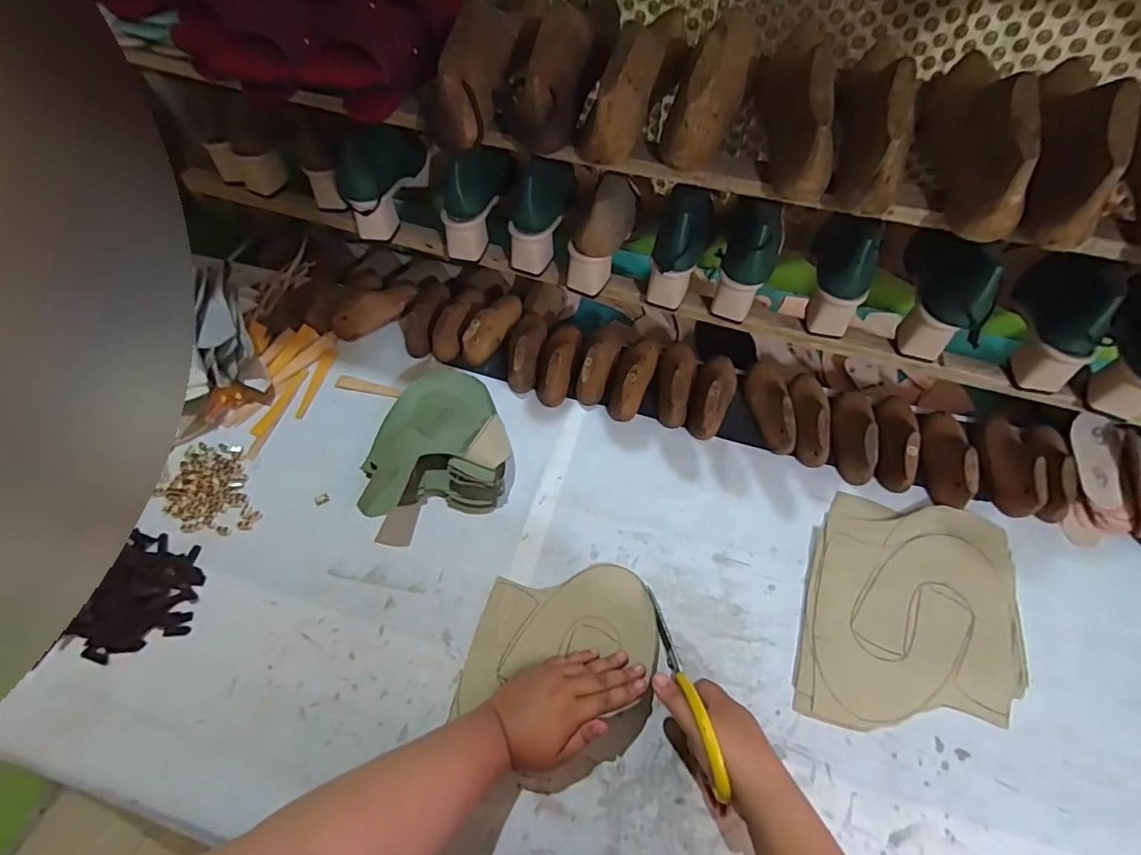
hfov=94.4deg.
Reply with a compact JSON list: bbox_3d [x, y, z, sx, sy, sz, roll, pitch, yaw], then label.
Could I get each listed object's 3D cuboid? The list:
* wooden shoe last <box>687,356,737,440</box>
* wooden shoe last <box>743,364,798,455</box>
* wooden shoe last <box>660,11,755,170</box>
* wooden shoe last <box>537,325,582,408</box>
[{"bbox_3d":[0.194,-0.049,0.713,0.051,0.051,0.132,18,63,12],"label":"wooden shoe last"},{"bbox_3d":[0.267,-0.034,0.703,0.057,0.056,0.143,4,61,4],"label":"wooden shoe last"},{"bbox_3d":[0.143,-0.347,0.523,0.061,0.083,0.210,17,62,11],"label":"wooden shoe last"},{"bbox_3d":[-0.019,-0.101,0.747,0.050,0.057,0.146,10,61,8],"label":"wooden shoe last"}]

